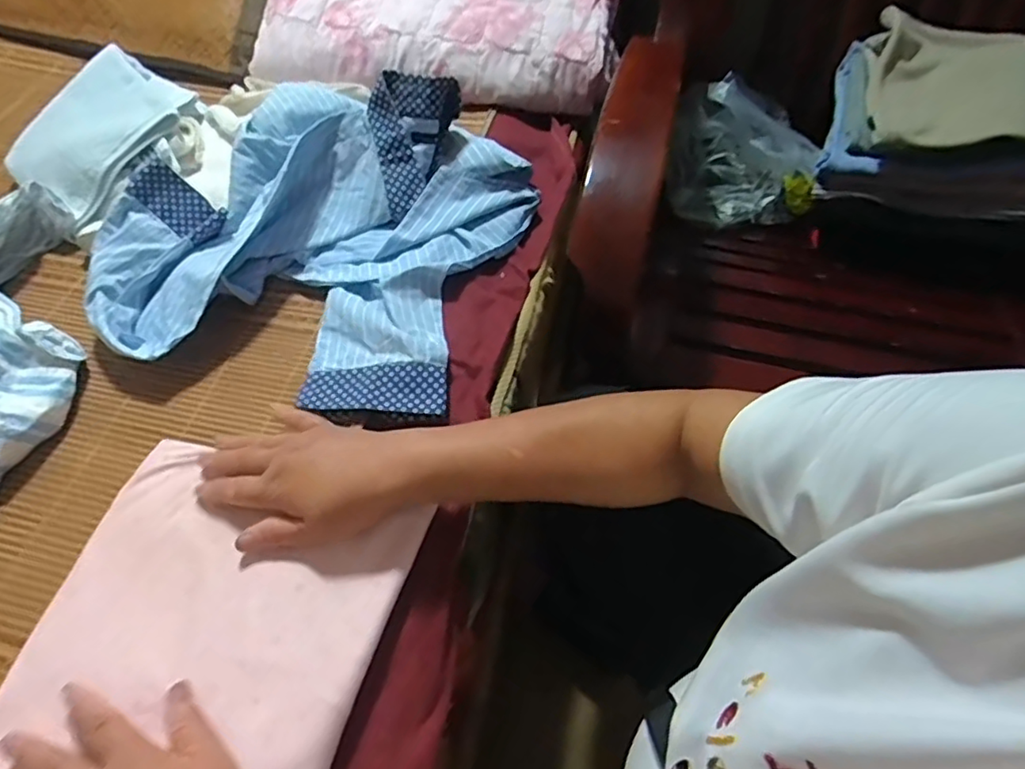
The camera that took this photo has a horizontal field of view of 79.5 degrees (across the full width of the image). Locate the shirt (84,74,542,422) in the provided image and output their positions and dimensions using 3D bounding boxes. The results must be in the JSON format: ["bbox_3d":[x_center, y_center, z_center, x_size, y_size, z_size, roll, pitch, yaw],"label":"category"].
[{"bbox_3d":[-0.197,-0.161,0.608,0.380,0.100,0.362,16,59,10],"label":"shirt"}]

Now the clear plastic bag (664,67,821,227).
[{"bbox_3d":[0.314,-0.319,0.859,0.198,0.133,0.132,7,58,4],"label":"clear plastic bag"}]

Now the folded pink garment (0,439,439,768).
[{"bbox_3d":[-0.220,0.177,0.421,0.248,0.029,0.259,14,57,9],"label":"folded pink garment"}]

